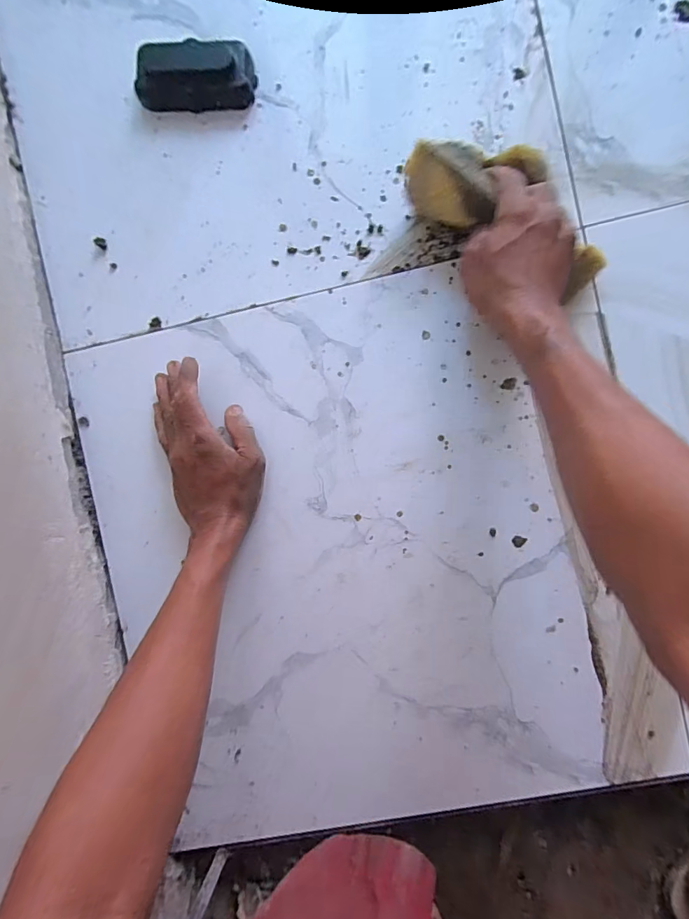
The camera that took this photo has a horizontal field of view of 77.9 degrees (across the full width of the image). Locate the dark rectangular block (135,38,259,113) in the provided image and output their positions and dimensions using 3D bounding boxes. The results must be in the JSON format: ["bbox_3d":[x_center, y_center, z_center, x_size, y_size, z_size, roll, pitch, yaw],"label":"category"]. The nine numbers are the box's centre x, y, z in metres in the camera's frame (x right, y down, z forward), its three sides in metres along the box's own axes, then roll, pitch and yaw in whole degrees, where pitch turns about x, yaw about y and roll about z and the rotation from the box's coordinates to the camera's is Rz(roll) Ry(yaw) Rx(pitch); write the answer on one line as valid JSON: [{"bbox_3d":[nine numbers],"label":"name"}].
[{"bbox_3d":[-0.135,-0.348,0.387,0.103,0.027,0.044,-1,92,4],"label":"dark rectangular block"}]

